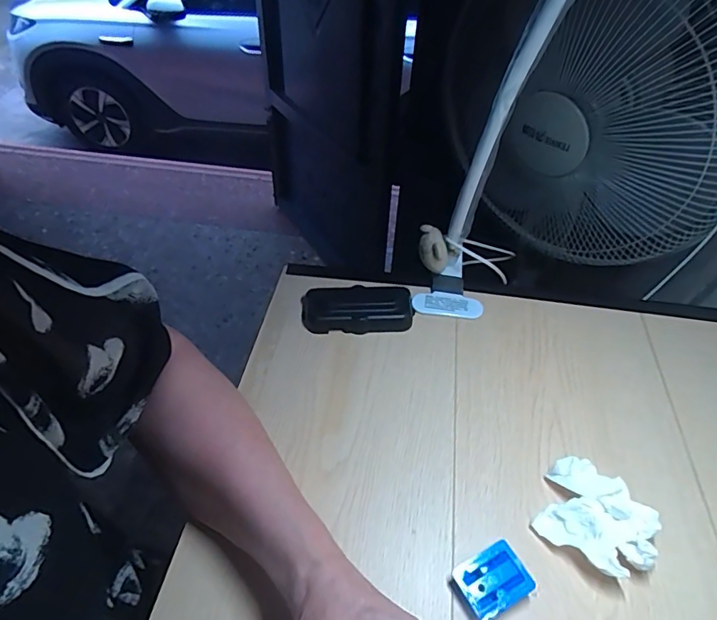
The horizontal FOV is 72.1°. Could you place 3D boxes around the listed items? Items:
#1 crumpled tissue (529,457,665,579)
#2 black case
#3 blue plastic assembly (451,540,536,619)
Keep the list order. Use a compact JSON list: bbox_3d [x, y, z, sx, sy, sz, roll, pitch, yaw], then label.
[{"bbox_3d":[0.174,0.152,0.360,0.081,0.033,0.064,35,54,27],"label":"crumpled tissue"},{"bbox_3d":[-0.002,-0.001,0.508,0.111,0.027,0.050,0,46,-4],"label":"black case"},{"bbox_3d":[0.090,0.183,0.331,0.044,0.016,0.036,-18,50,-19],"label":"blue plastic assembly"}]

